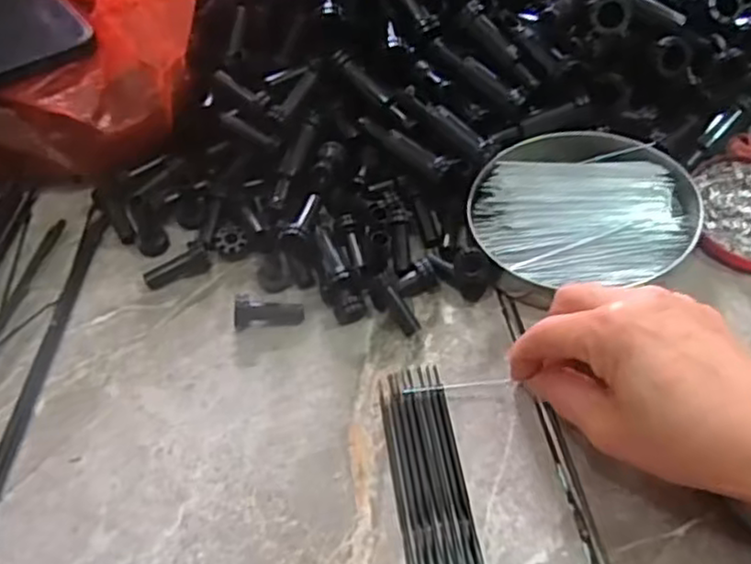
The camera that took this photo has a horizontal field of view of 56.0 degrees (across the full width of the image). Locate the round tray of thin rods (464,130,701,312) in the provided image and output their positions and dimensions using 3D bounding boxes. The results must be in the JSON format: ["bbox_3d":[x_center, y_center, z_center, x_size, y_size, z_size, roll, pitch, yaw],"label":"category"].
[{"bbox_3d":[0.123,-0.047,0.423,0.132,0.019,0.113,-5,58,-5],"label":"round tray of thin rods"}]

